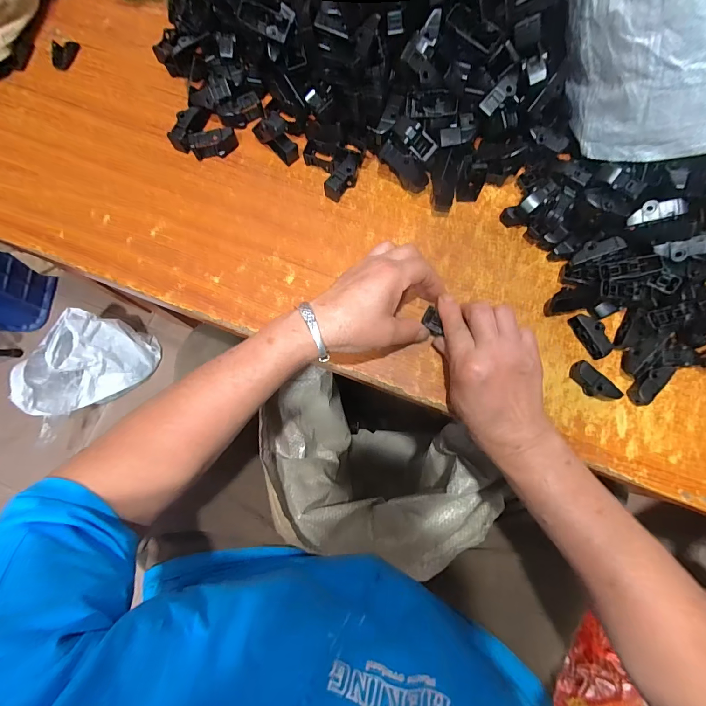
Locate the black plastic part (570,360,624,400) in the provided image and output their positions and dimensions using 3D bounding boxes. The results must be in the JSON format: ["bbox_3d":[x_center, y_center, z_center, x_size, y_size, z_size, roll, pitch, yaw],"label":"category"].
[{"bbox_3d":[0.226,0.030,0.337,0.017,0.019,0.045,-43,80,-8],"label":"black plastic part"}]

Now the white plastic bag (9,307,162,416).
[{"bbox_3d":[-0.632,0.041,0.862,0.173,0.154,0.266,32,80,7],"label":"white plastic bag"}]

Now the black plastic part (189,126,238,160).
[{"bbox_3d":[-0.155,-0.234,0.399,0.050,0.027,0.018,-17,78,-3],"label":"black plastic part"}]

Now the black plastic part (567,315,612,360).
[{"bbox_3d":[0.232,-0.018,0.346,0.016,0.021,0.045,-26,78,-5],"label":"black plastic part"}]

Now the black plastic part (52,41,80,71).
[{"bbox_3d":[-0.352,-0.366,0.436,0.020,0.014,0.040,7,78,2],"label":"black plastic part"}]

